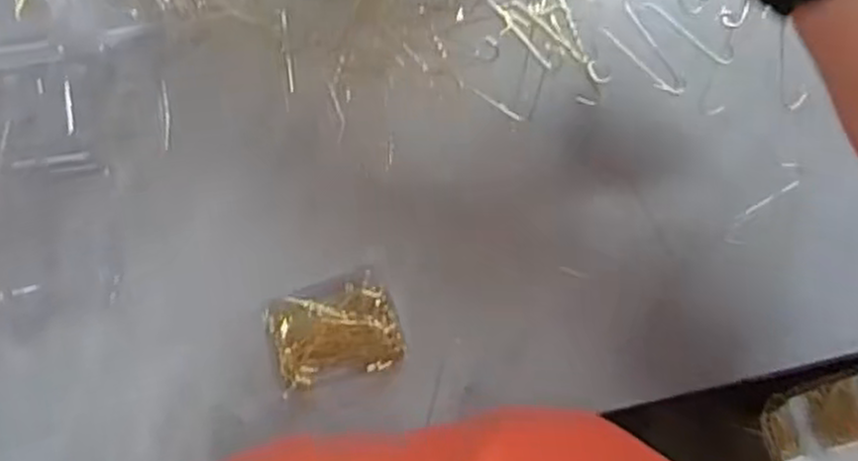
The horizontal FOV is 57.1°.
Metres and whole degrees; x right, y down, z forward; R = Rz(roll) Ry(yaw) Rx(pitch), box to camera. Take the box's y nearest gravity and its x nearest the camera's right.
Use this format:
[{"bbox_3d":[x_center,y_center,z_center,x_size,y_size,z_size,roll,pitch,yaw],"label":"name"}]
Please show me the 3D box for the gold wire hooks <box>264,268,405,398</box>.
[{"bbox_3d":[-0.054,0.057,0.449,0.071,0.014,0.053,-17,88,-4],"label":"gold wire hooks"}]

